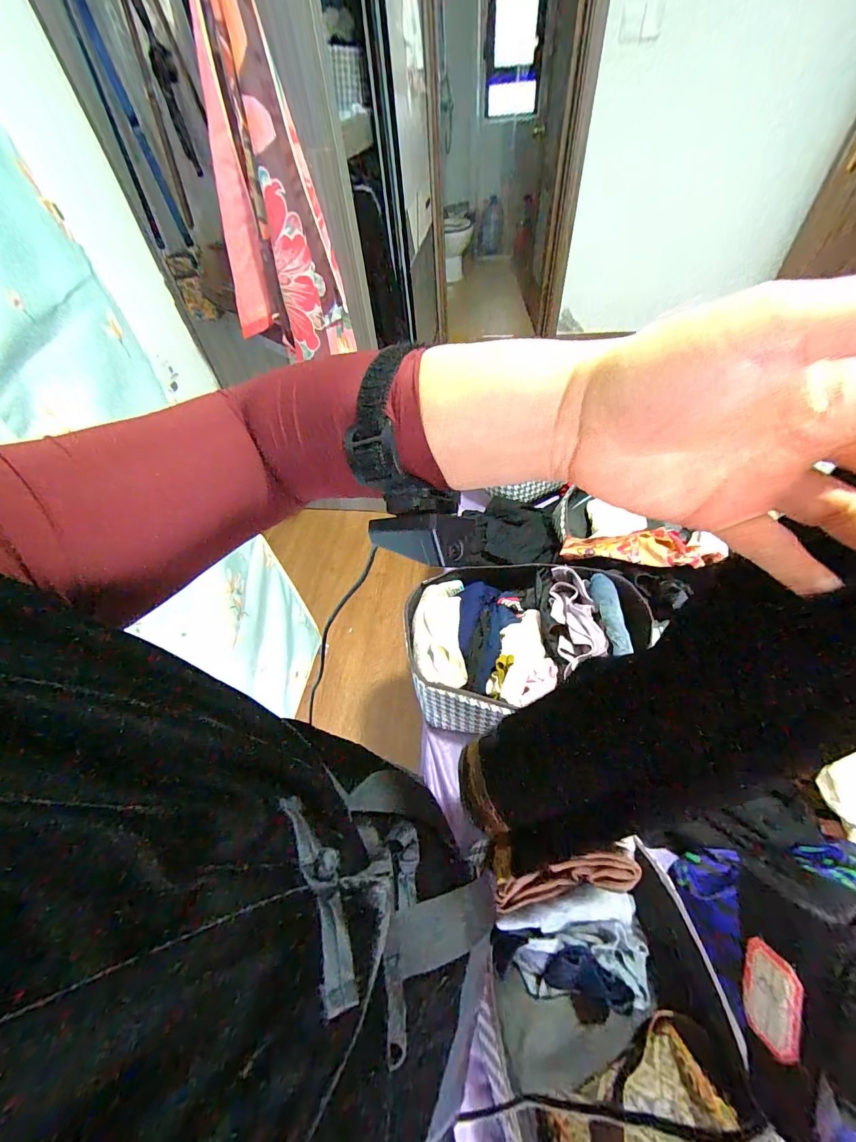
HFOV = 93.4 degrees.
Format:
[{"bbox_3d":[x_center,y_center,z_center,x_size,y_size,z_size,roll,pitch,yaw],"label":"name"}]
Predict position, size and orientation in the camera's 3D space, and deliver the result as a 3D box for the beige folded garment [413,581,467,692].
[{"bbox_3d":[0.021,0.122,0.846,0.107,0.043,0.258,-3,52,3],"label":"beige folded garment"}]

